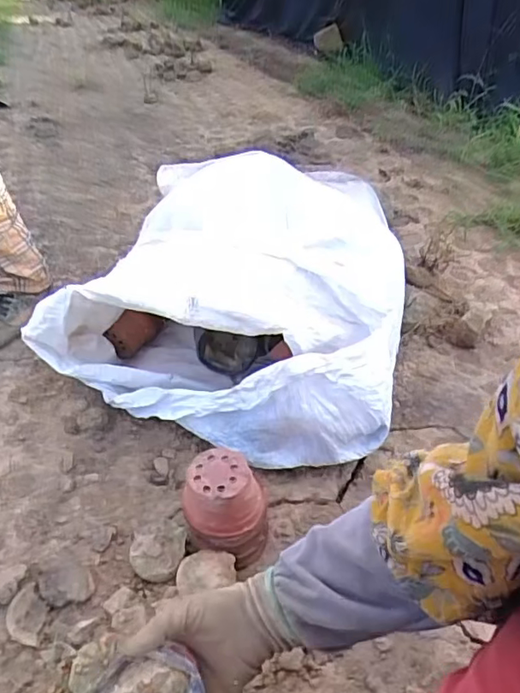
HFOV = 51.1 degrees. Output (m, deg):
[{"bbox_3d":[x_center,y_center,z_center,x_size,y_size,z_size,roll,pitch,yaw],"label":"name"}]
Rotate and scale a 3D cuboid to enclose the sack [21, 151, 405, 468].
[{"bbox_3d":[-0.014,-0.118,0.958,0.515,0.268,0.579,9,41,15],"label":"sack"}]

